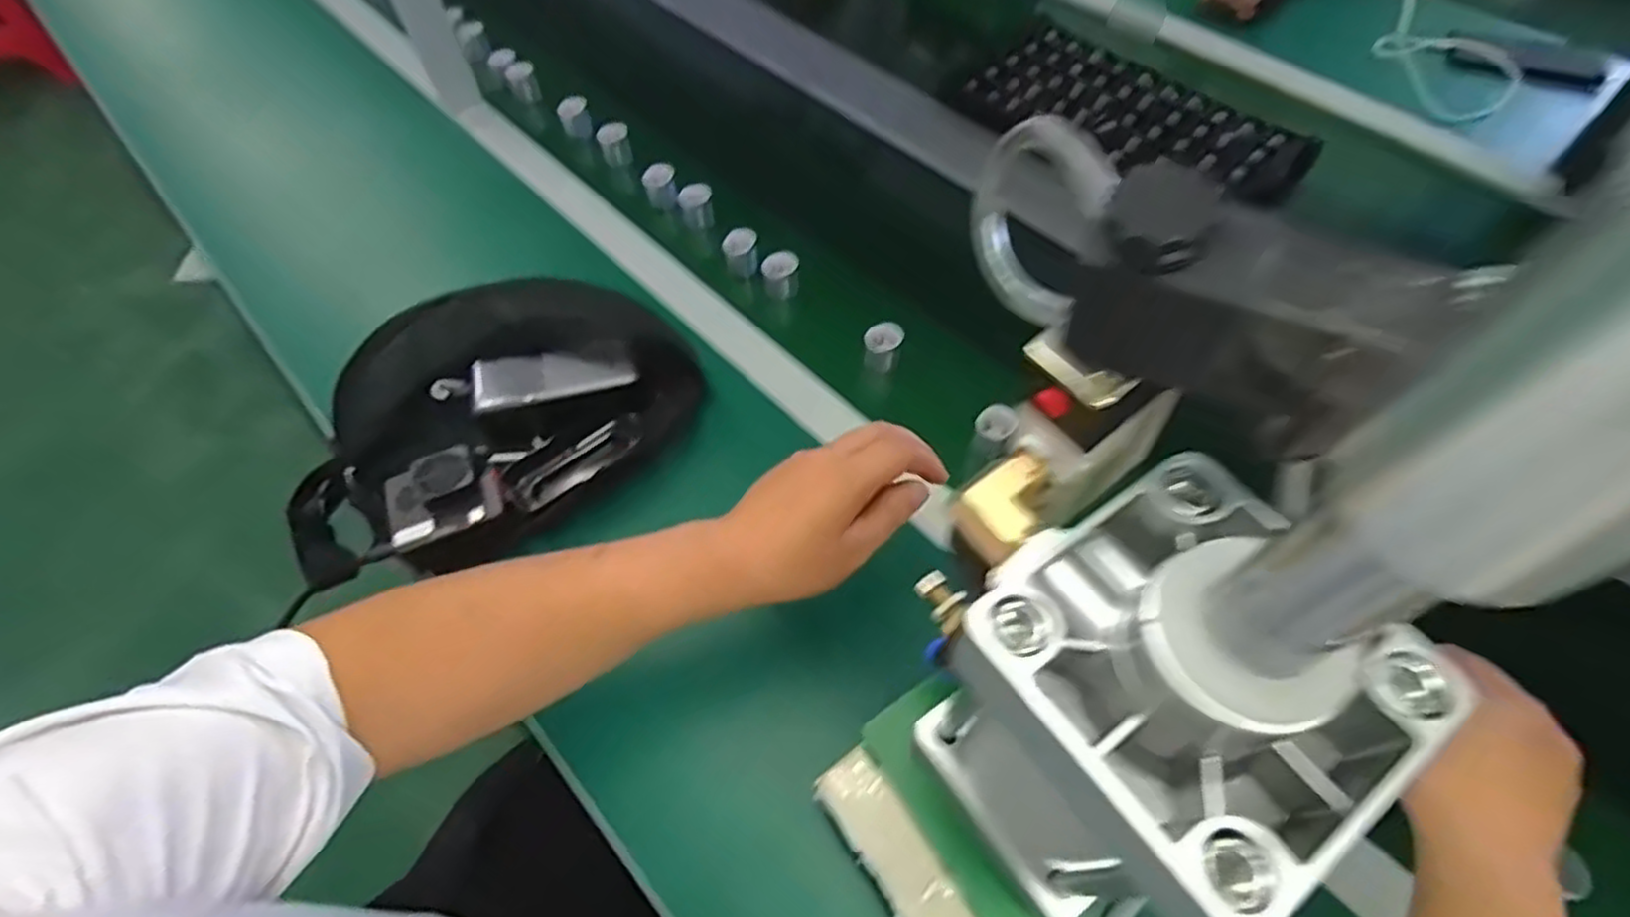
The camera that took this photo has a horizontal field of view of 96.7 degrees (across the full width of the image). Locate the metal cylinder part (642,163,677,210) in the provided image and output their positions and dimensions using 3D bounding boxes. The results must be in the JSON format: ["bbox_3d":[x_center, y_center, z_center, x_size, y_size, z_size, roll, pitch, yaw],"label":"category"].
[{"bbox_3d":[-0.162,-0.287,0.762,0.031,0.033,0.033,-13,61,-5],"label":"metal cylinder part"}]

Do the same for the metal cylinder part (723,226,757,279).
[{"bbox_3d":[-0.071,-0.198,0.699,0.032,0.036,0.026,-9,61,-2],"label":"metal cylinder part"}]

